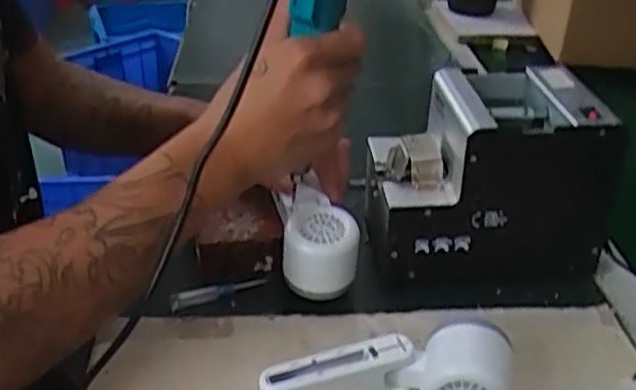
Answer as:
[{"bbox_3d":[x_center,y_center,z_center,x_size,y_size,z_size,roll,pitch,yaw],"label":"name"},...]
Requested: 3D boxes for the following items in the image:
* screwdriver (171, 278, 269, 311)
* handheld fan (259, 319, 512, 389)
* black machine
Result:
[{"bbox_3d":[-0.080,0.077,0.595,0.077,0.008,0.012,-13,33,-23],"label":"screwdriver"},{"bbox_3d":[0.046,0.121,0.481,0.166,0.051,0.051,-2,30,-6],"label":"handheld fan"},{"bbox_3d":[0.138,-0.017,0.625,0.175,0.147,0.129,-1,30,-4],"label":"black machine"}]

